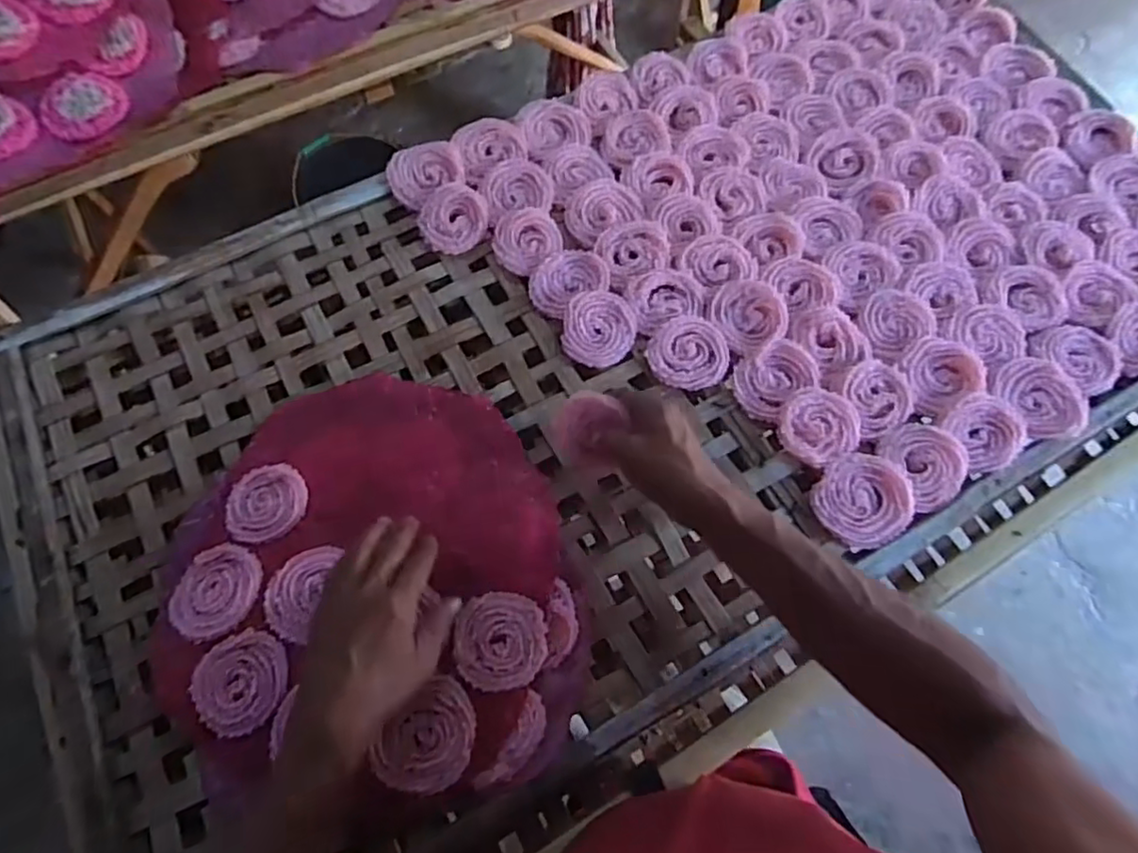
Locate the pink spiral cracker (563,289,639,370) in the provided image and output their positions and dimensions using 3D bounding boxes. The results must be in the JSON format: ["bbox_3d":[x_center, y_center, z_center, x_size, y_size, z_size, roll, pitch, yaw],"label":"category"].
[{"bbox_3d":[0.030,-0.097,0.617,0.071,0.017,0.075,0,69,1],"label":"pink spiral cracker"}]

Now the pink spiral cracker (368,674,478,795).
[{"bbox_3d":[-0.105,0.238,0.474,0.079,0.011,0.065,-41,73,-14],"label":"pink spiral cracker"}]

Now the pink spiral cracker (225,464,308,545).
[{"bbox_3d":[-0.266,0.067,0.553,0.068,0.009,0.069,0,69,1],"label":"pink spiral cracker"}]

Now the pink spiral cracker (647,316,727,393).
[{"bbox_3d":[0.115,-0.072,0.609,0.075,0.008,0.074,0,69,1],"label":"pink spiral cracker"}]

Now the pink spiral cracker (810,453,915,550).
[{"bbox_3d":[0.258,0.064,0.547,0.083,0.006,0.078,0,69,1],"label":"pink spiral cracker"}]

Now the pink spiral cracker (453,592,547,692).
[{"bbox_3d":[-0.055,0.174,0.510,0.071,0.014,0.072,0,69,1],"label":"pink spiral cracker"}]

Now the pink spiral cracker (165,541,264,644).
[{"bbox_3d":[-0.293,0.137,0.521,0.070,0.006,0.073,0,62,-1],"label":"pink spiral cracker"}]

